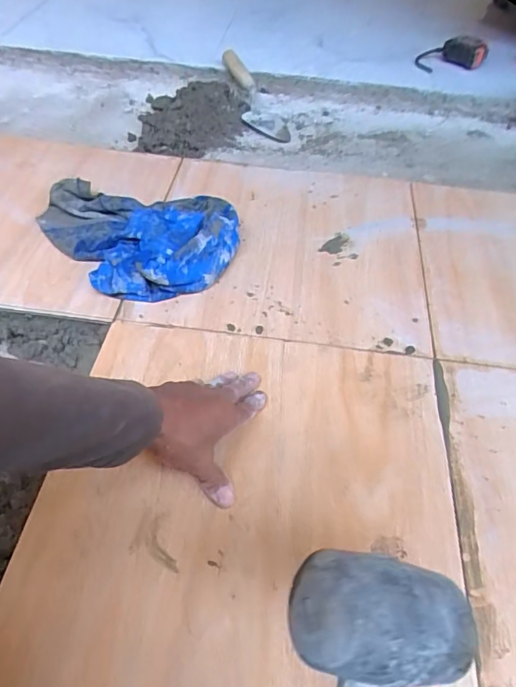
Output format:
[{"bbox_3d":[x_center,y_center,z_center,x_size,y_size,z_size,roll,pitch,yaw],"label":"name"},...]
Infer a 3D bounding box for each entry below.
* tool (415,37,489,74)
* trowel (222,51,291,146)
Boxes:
[{"bbox_3d":[0.436,-0.650,1.112,0.146,0.059,0.044,6,49,22],"label":"tool"},{"bbox_3d":[-0.006,-0.500,1.019,0.072,0.051,0.251,-17,71,-16],"label":"trowel"}]

